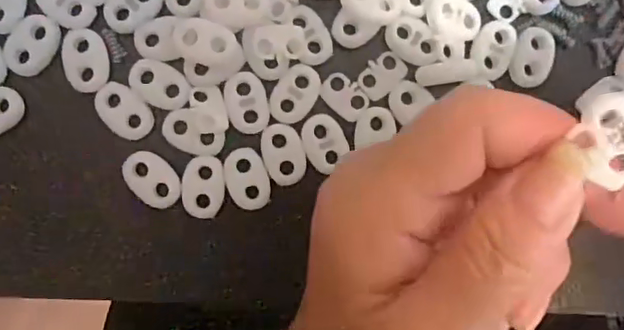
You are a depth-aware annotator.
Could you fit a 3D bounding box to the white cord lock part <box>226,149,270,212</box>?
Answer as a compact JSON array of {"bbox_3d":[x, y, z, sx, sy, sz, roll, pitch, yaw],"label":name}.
[{"bbox_3d":[-0.023,0.005,0.206,0.014,0.004,0.022,-23,93,-3],"label":"white cord lock part"}]

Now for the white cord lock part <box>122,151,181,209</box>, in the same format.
[{"bbox_3d":[-0.057,0.005,0.204,0.023,0.004,0.015,40,89,-4],"label":"white cord lock part"}]

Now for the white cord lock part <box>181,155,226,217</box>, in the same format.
[{"bbox_3d":[-0.039,0.008,0.205,0.015,0.004,0.022,-1,92,-4],"label":"white cord lock part"}]

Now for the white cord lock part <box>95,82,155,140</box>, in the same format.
[{"bbox_3d":[-0.067,-0.019,0.203,0.022,0.004,0.014,44,88,-4],"label":"white cord lock part"}]

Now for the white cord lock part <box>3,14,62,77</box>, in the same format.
[{"bbox_3d":[-0.099,-0.042,0.200,0.016,0.004,0.022,31,89,-4],"label":"white cord lock part"}]

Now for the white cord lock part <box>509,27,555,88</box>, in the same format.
[{"bbox_3d":[0.083,-0.040,0.215,0.016,0.004,0.022,20,90,-4],"label":"white cord lock part"}]

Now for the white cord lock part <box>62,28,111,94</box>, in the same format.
[{"bbox_3d":[-0.080,-0.037,0.203,0.015,0.004,0.022,-8,92,-4],"label":"white cord lock part"}]

